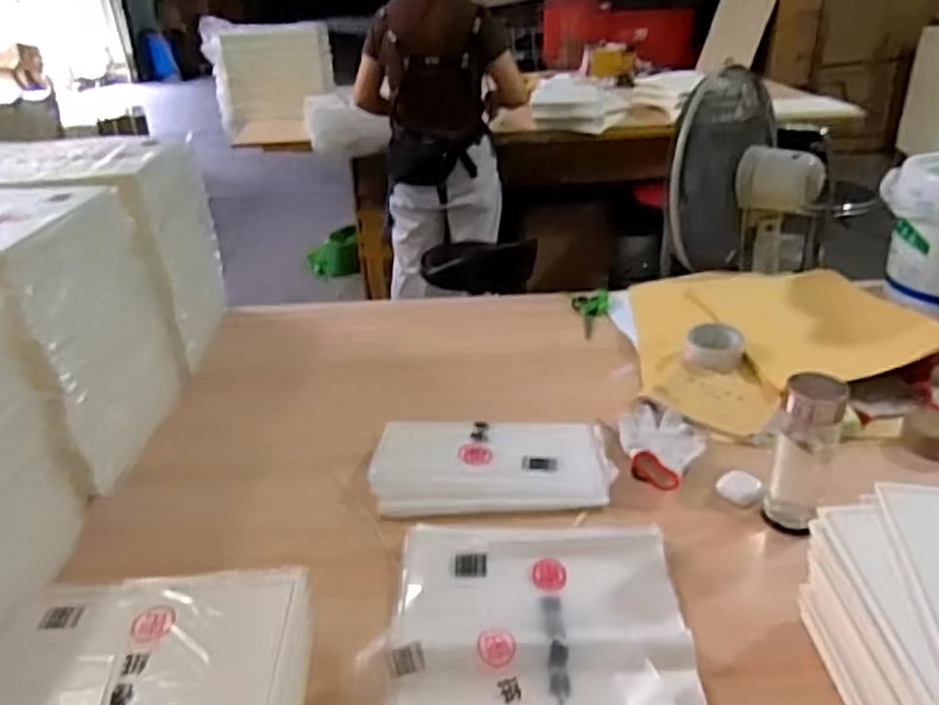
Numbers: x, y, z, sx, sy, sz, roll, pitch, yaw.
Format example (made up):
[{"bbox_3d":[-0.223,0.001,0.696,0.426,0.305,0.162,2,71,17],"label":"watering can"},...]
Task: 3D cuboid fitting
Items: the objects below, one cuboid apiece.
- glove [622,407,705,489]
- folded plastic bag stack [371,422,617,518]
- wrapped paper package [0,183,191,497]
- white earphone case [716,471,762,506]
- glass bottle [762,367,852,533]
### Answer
[{"bbox_3d":[0.265,0.120,1.030,0.106,0.035,0.187,4,29,10],"label":"glove"},{"bbox_3d":[0.029,0.144,1.003,0.308,0.020,0.191,-2,29,-2],"label":"folded plastic bag stack"},{"bbox_3d":[-0.680,-0.015,0.992,0.434,0.334,0.365,-2,29,-2],"label":"wrapped paper package"},{"bbox_3d":[0.343,0.173,0.950,0.051,0.034,0.034,14,32,25],"label":"white earphone case"},{"bbox_3d":[0.380,0.126,0.853,0.066,0.189,0.077,14,32,25],"label":"glass bottle"}]

